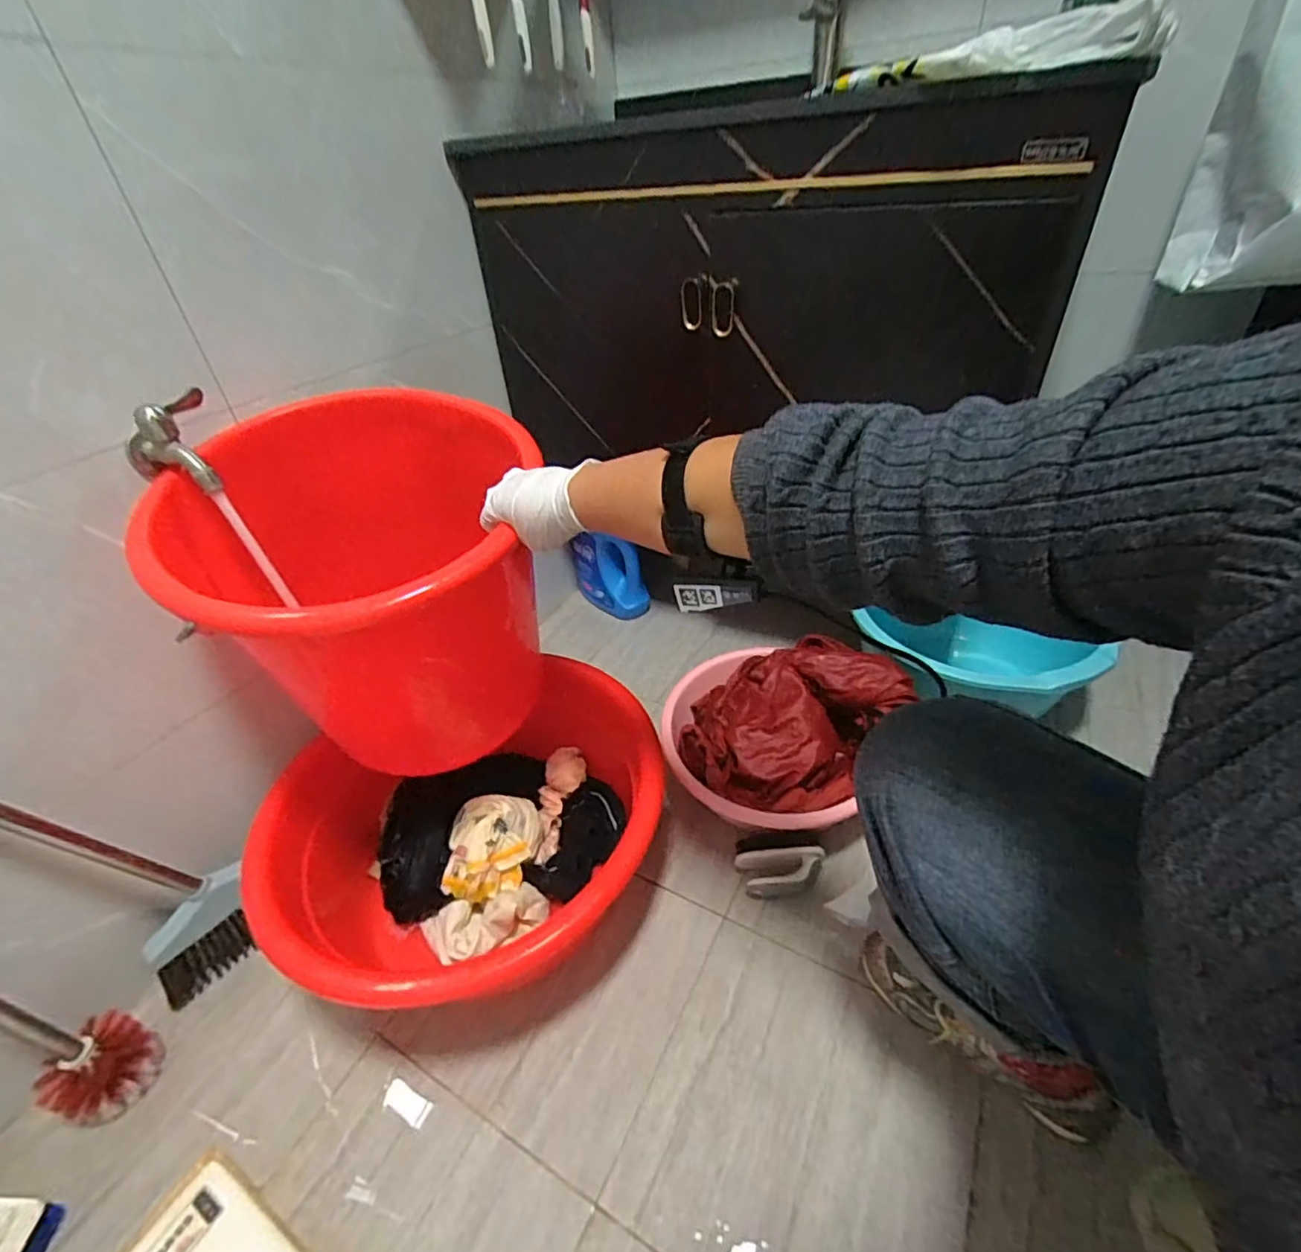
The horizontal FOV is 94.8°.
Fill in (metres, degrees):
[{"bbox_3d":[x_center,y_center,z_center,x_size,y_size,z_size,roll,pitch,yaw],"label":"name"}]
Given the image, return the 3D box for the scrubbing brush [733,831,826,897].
[{"bbox_3d":[0.164,0.302,0.763,0.109,0.064,0.068,-5,38,0],"label":"scrubbing brush"}]

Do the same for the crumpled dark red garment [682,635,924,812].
[{"bbox_3d":[0.183,0.134,0.843,0.264,0.128,0.248,-3,38,2],"label":"crumpled dark red garment"}]

